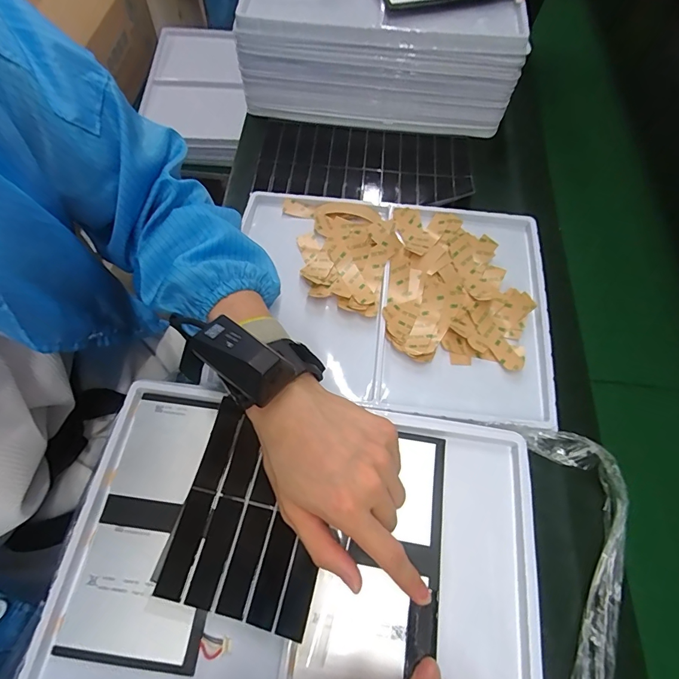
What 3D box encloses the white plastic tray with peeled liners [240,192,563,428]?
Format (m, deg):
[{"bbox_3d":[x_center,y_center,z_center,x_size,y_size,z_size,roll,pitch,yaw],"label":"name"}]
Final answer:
[{"bbox_3d":[0.049,-0.042,0.418,0.309,0.040,0.227,7,67,3],"label":"white plastic tray with peeled liners"}]

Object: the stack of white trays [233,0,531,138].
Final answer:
[{"bbox_3d":[0.056,-0.438,0.557,0.326,0.134,0.325,7,65,0],"label":"stack of white trays"}]

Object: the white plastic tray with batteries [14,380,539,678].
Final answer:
[{"bbox_3d":[-0.029,0.164,0.298,0.329,0.048,0.243,7,64,-1],"label":"white plastic tray with batteries"}]

